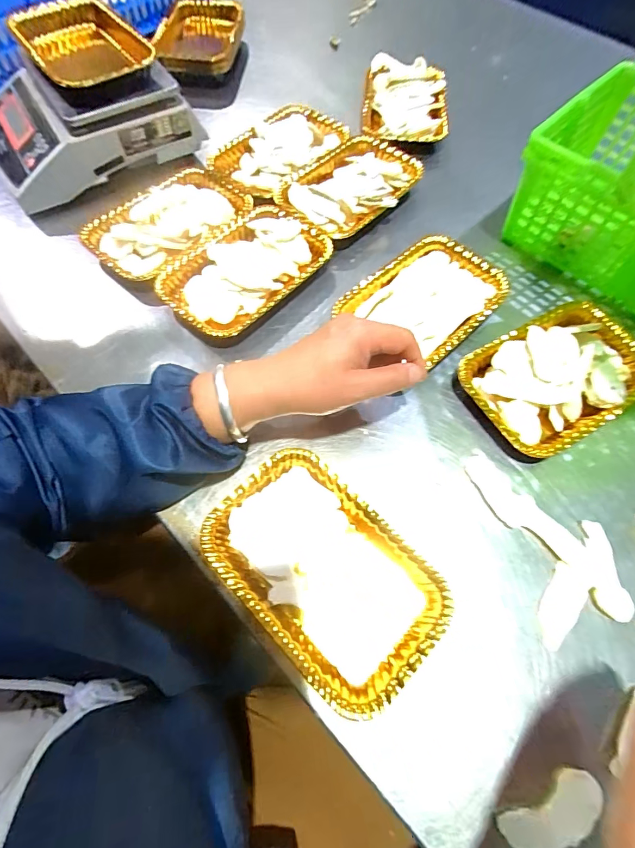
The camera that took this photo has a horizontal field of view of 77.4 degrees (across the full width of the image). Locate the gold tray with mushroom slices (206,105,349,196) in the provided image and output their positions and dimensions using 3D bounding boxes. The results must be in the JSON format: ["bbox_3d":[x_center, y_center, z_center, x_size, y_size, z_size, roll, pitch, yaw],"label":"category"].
[{"bbox_3d":[-0.048,-0.369,0.538,0.113,0.034,0.187,37,70,14],"label":"gold tray with mushroom slices"}]

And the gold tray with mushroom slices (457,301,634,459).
[{"bbox_3d":[0.243,-0.051,0.396,0.190,0.031,0.121,-28,69,-13],"label":"gold tray with mushroom slices"}]

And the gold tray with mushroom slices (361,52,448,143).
[{"bbox_3d":[0.132,-0.489,0.603,0.123,0.030,0.202,6,66,3],"label":"gold tray with mushroom slices"}]

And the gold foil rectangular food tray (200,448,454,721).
[{"bbox_3d":[0.002,0.117,0.317,0.122,0.022,0.186,-41,73,-18],"label":"gold foil rectangular food tray"}]

